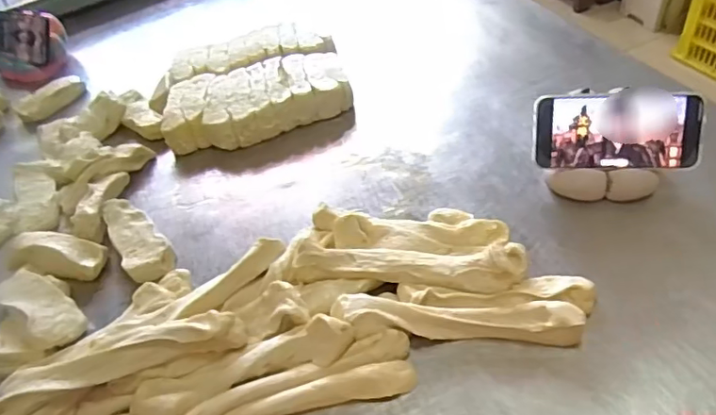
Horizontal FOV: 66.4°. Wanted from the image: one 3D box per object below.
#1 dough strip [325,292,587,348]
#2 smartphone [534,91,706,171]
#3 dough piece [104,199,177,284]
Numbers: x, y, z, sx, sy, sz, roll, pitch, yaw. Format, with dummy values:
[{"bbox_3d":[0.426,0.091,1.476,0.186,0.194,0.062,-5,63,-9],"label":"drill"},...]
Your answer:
[{"bbox_3d":[0.081,0.089,0.454,0.199,0.027,0.023,0,47,8],"label":"dough strip"},{"bbox_3d":[0.252,-0.074,0.535,0.151,0.074,0.006,1,9,9],"label":"smartphone"},{"bbox_3d":[-0.225,0.032,0.565,0.047,0.022,0.120,-28,49,-17],"label":"dough piece"}]

